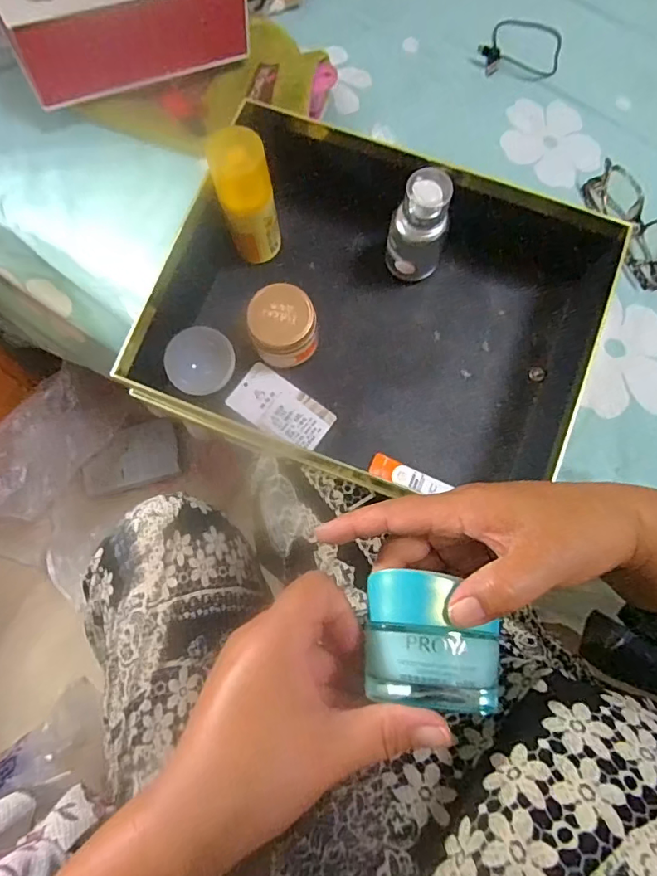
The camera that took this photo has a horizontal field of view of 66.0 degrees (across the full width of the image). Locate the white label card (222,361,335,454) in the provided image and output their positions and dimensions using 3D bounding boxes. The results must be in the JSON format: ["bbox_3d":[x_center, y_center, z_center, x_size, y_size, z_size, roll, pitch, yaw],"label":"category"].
[{"bbox_3d":[-0.042,-0.025,0.453,0.090,0.004,0.048,35,83,7],"label":"white label card"}]

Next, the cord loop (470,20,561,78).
[{"bbox_3d":[0.215,-0.444,0.569,0.099,0.016,0.082,9,74,1],"label":"cord loop"}]

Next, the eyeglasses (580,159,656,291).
[{"bbox_3d":[0.298,-0.212,0.493,0.037,0.030,0.132,-20,76,-7],"label":"eyeglasses"}]

